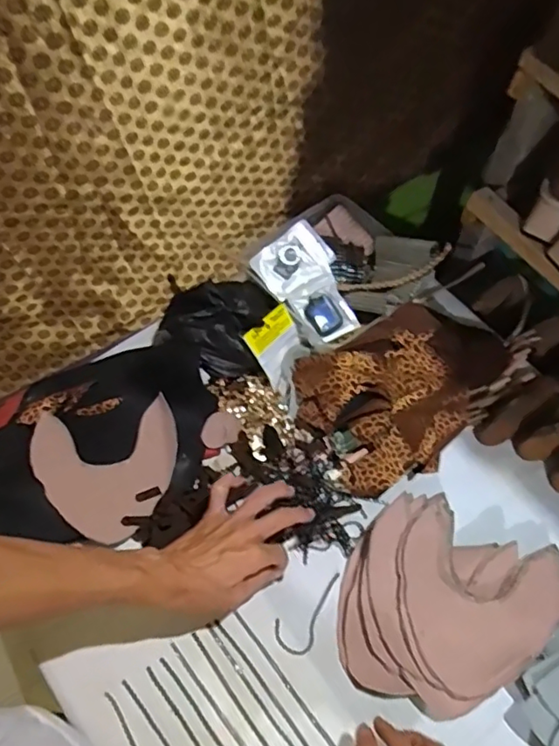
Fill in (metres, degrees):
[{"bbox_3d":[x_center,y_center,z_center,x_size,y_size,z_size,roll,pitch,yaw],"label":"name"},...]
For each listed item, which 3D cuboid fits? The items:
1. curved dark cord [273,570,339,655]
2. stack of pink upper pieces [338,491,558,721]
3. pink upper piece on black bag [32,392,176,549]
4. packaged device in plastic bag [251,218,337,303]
[{"bbox_3d":[0.040,0.264,0.619,0.095,0.004,0.045,-30,65,-16],"label":"curved dark cord"},{"bbox_3d":[0.187,0.253,0.608,0.230,0.038,0.207,25,63,13],"label":"stack of pink upper pieces"},{"bbox_3d":[-0.201,0.116,0.665,0.155,0.026,0.158,-8,61,-5],"label":"pink upper piece on black bag"},{"bbox_3d":[0.019,-0.151,0.771,0.102,0.016,0.075,-37,88,-8],"label":"packaged device in plastic bag"}]

